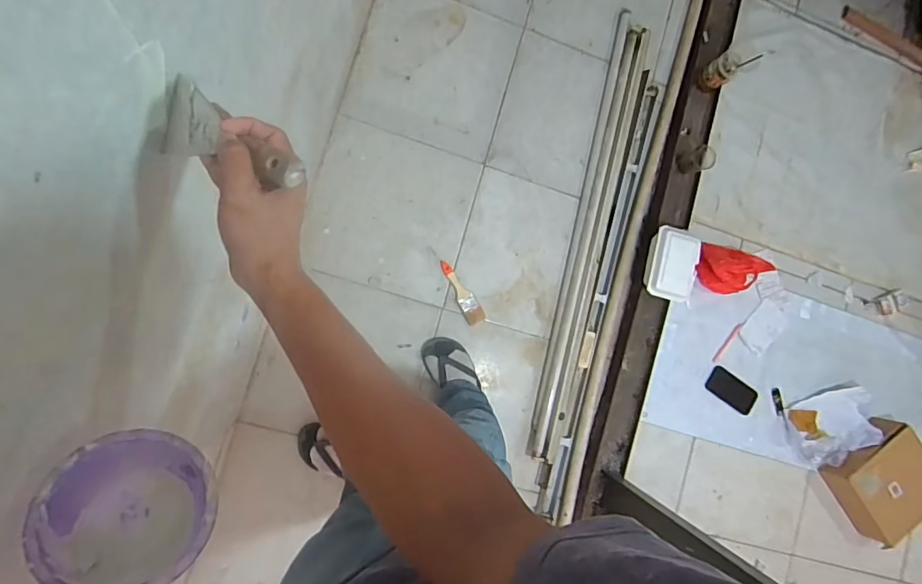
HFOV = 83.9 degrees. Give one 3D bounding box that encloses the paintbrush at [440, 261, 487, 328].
[{"bbox_3d":[0.004,-0.001,1.358,0.051,0.009,0.185,-27,93,-9],"label":"paintbrush"}]

